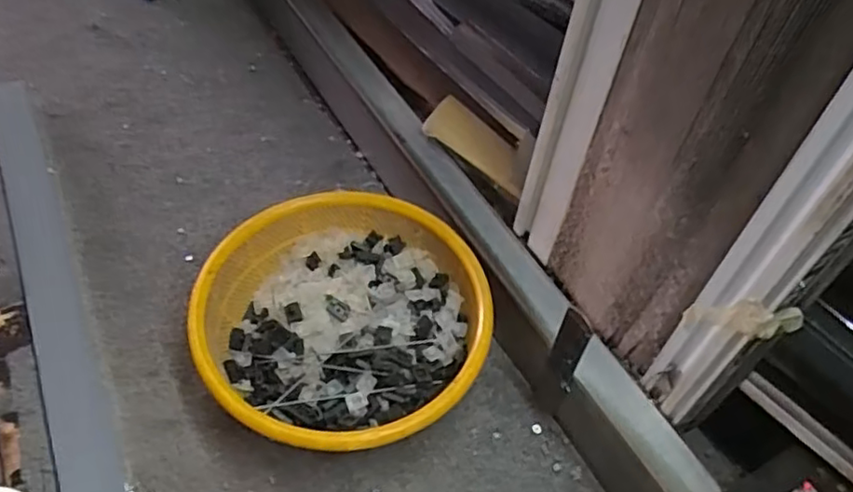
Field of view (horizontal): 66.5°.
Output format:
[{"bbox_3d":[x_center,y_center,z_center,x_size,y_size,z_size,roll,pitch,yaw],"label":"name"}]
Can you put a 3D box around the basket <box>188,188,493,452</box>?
[{"bbox_3d":[-0.067,0.067,0.543,0.230,0.081,0.225,-7,51,-12],"label":"basket"}]

